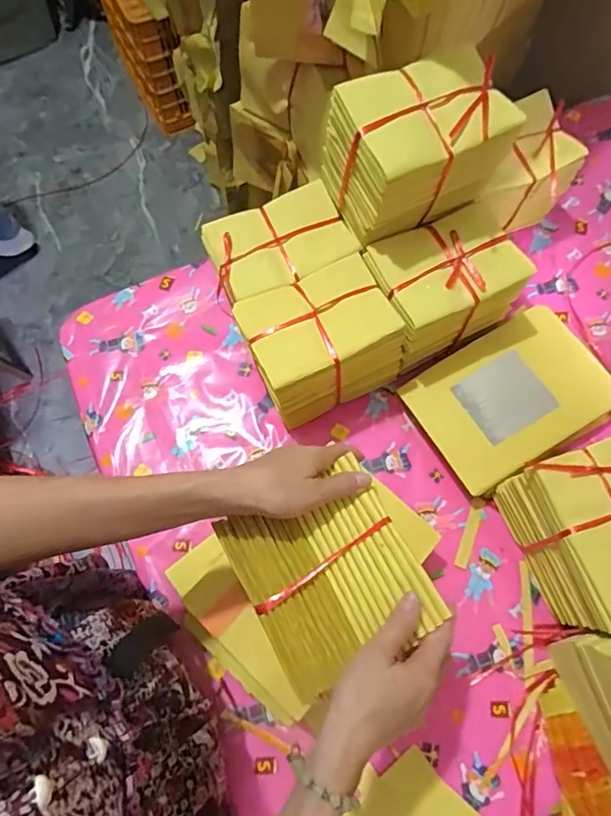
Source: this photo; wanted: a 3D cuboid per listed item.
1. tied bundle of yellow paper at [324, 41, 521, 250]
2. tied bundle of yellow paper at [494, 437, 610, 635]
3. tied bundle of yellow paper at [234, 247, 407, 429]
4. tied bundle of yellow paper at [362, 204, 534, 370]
[{"bbox_3d":[0.121,-0.284,0.571,0.169,0.124,0.120,-24,71,-7],"label":"tied bundle of yellow paper"},{"bbox_3d":[0.308,0.134,0.547,0.124,0.145,0.167,-18,70,-5],"label":"tied bundle of yellow paper"},{"bbox_3d":[0.017,-0.080,0.632,0.163,0.120,0.131,-26,71,-8],"label":"tied bundle of yellow paper"},{"bbox_3d":[0.167,-0.144,0.656,0.163,0.147,0.121,-26,71,-8],"label":"tied bundle of yellow paper"}]

